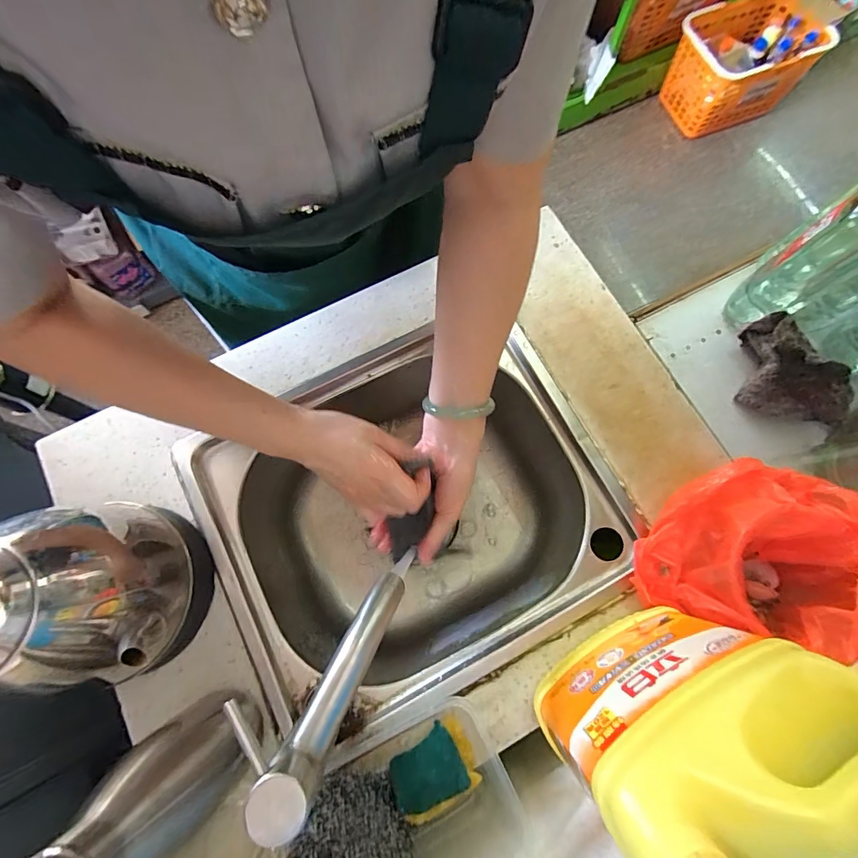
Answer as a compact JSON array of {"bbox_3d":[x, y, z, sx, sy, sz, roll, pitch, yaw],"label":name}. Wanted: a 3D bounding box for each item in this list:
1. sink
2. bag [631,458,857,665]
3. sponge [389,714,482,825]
[{"bbox_3d":[-0.022,0.091,0.503,0.368,0.181,0.316,-27,76,-8],"label":"sink"},{"bbox_3d":[0.259,0.099,0.365,0.167,0.095,0.152,4,74,0],"label":"bag"},{"bbox_3d":[0.003,0.267,0.350,0.065,0.032,0.044,-33,77,-9],"label":"sponge"}]

